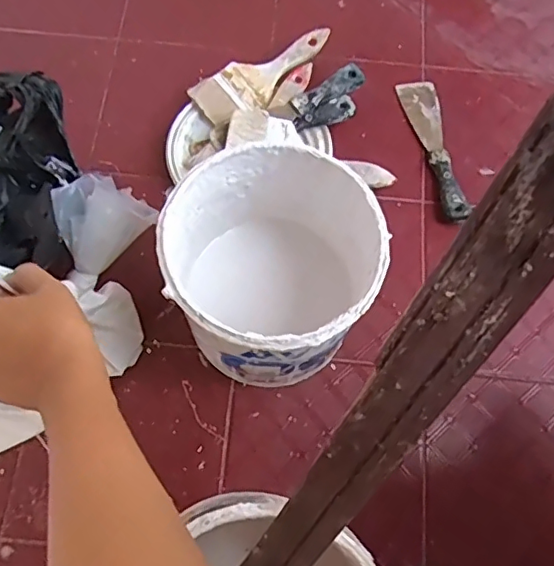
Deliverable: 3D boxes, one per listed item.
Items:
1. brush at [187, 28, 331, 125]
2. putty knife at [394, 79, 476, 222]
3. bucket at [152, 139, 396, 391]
[{"bbox_3d":[-0.011,-0.255,0.679,0.188,0.012,0.061,-32,79,-13],"label":"brush"},{"bbox_3d":[0.192,-0.167,0.679,0.045,0.020,0.206,-7,69,-3],"label":"putty knife"},{"bbox_3d":[-0.004,-0.004,0.528,0.177,0.186,0.173,0,69,-1],"label":"bucket"}]

